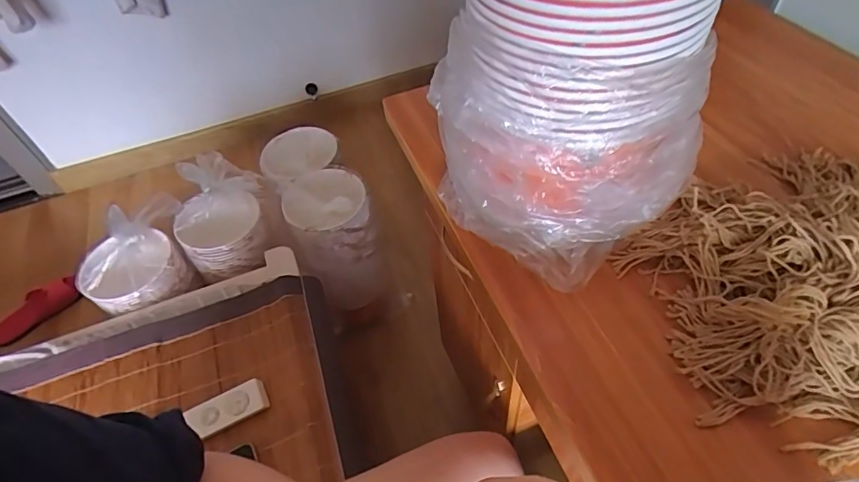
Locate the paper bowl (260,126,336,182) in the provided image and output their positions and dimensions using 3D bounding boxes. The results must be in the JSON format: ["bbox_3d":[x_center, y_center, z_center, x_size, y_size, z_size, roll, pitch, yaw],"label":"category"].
[{"bbox_3d":[-0.306,-0.197,1.086,0.154,0.050,0.159,-3,51,3],"label":"paper bowl"}]

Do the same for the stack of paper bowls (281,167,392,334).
[{"bbox_3d":[-0.194,0.036,1.088,0.167,0.357,0.172,-19,52,-10],"label":"stack of paper bowls"}]

